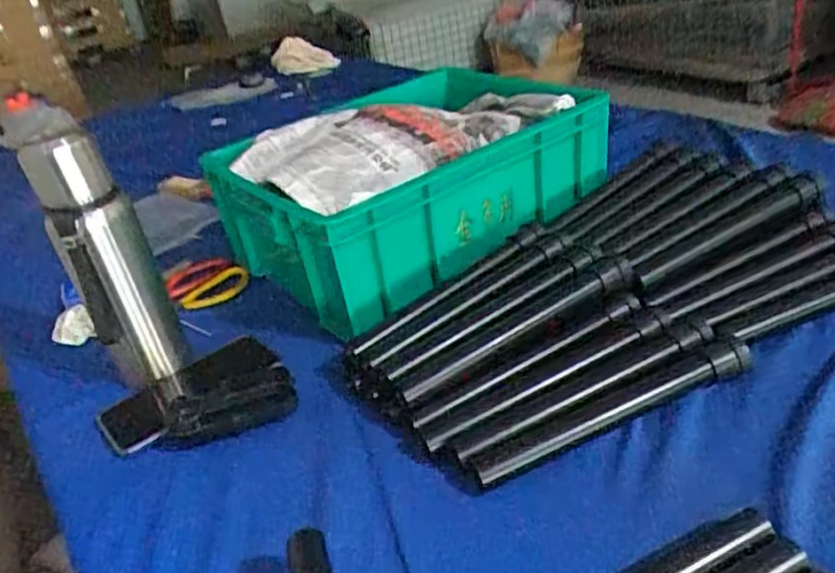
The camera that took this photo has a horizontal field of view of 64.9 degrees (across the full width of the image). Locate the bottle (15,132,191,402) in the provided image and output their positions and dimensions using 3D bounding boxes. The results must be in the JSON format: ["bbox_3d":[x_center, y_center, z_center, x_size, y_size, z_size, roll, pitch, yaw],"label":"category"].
[{"bbox_3d":[-0.282,-0.011,0.615,0.068,0.268,0.080,-21,32,-17],"label":"bottle"}]

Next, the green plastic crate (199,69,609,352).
[{"bbox_3d":[0.003,-0.139,0.793,0.431,0.141,0.321,-29,35,-28],"label":"green plastic crate"}]

